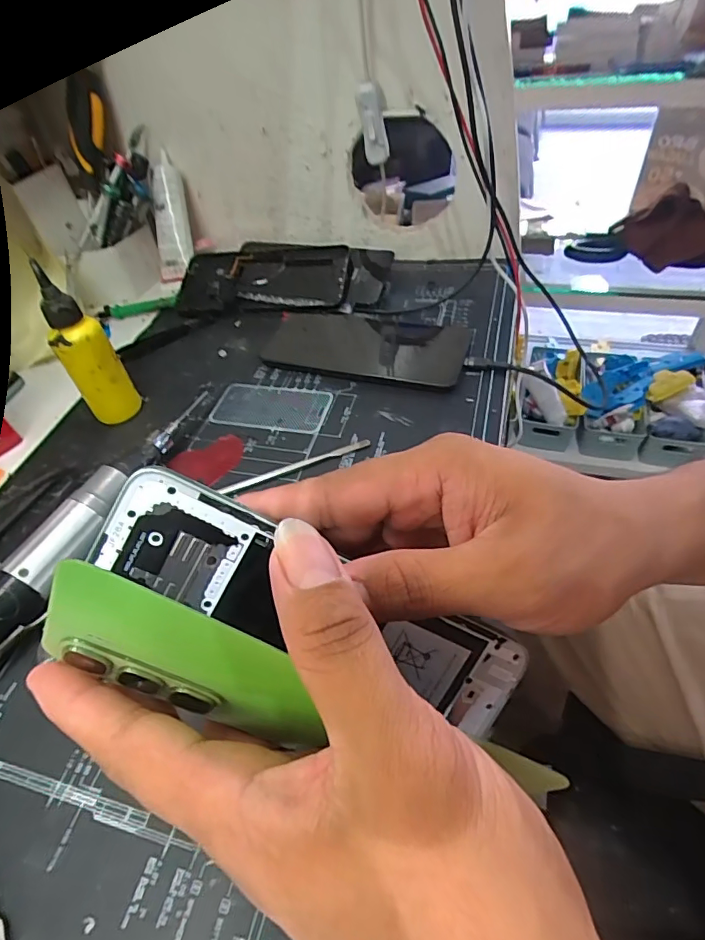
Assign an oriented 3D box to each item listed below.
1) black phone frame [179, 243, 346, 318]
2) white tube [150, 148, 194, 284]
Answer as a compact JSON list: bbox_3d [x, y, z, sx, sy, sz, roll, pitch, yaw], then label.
[{"bbox_3d":[-0.085,-0.184,0.476,0.160,0.013,0.084,0,66,9],"label":"black phone frame"},{"bbox_3d":[-0.177,-0.246,0.488,0.031,0.112,0.021,5,20,11],"label":"white tube"}]

